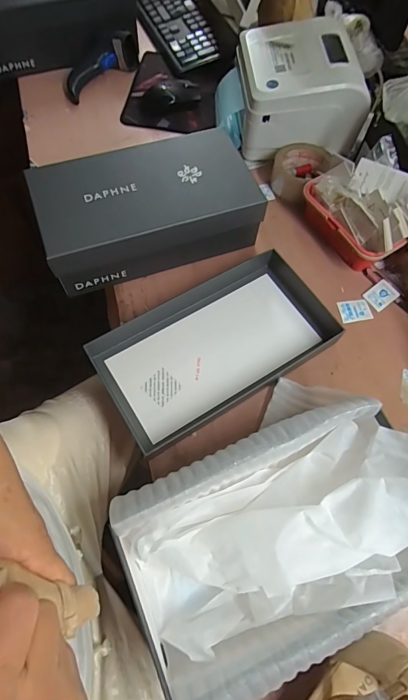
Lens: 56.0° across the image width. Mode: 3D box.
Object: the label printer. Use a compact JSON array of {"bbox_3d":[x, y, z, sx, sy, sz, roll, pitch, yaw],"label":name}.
[{"bbox_3d":[0.151,-0.434,0.639,0.201,0.118,0.166,-4,67,-3],"label":"label printer"}]

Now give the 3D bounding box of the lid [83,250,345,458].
[{"bbox_3d":[0.019,-0.008,0.516,0.311,0.037,0.166,-30,70,-13],"label":"lid"}]

